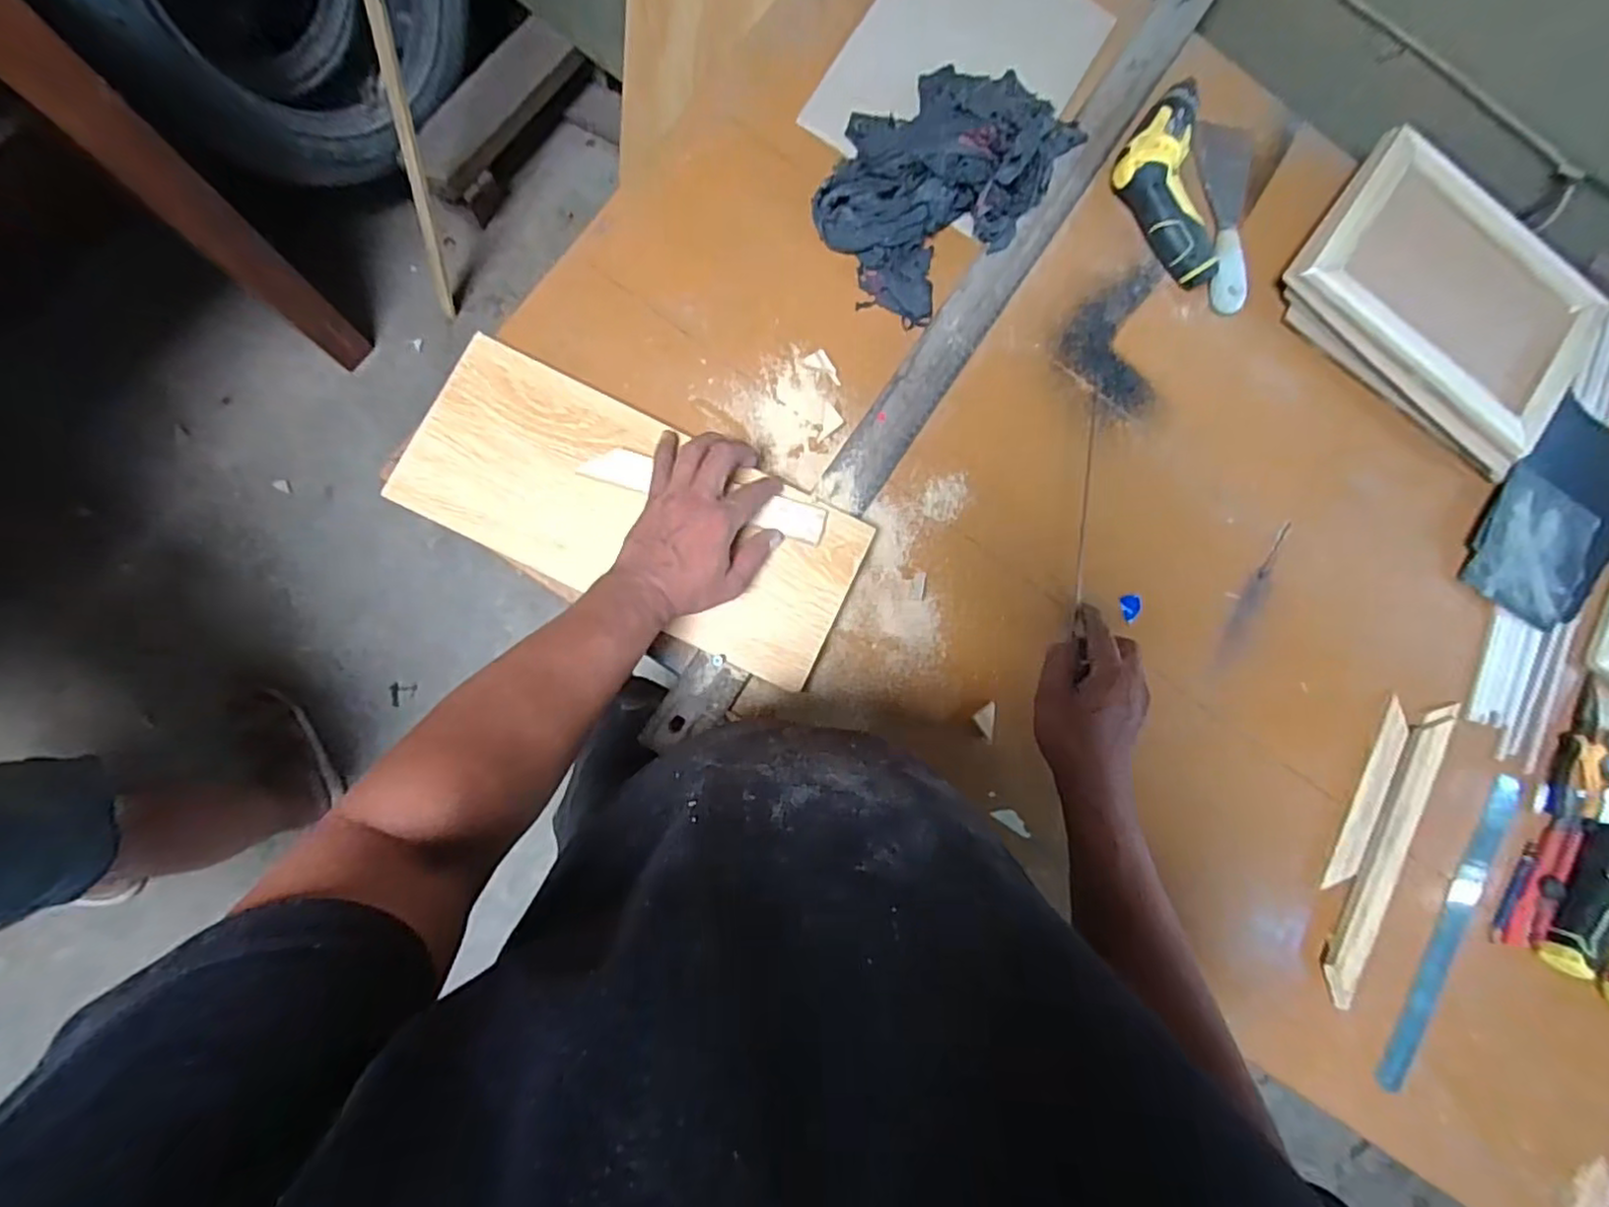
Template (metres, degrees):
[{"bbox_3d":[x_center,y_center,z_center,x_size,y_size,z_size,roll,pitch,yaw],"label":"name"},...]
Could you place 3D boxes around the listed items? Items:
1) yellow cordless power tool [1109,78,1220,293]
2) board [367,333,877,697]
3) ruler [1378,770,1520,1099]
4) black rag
[{"bbox_3d":[0.348,-0.406,0.661,0.091,0.043,0.190,-10,87,-9],"label":"yellow cordless power tool"},{"bbox_3d":[-0.138,-0.075,0.564,0.368,0.017,0.154,26,85,-2],"label":"board"},{"bbox_3d":[0.630,0.317,0.668,0.033,0.007,0.323,28,84,-4],"label":"ruler"},{"bbox_3d":[0.132,-0.407,0.623,0.258,0.069,0.179,-45,93,-9],"label":"black rag"}]

